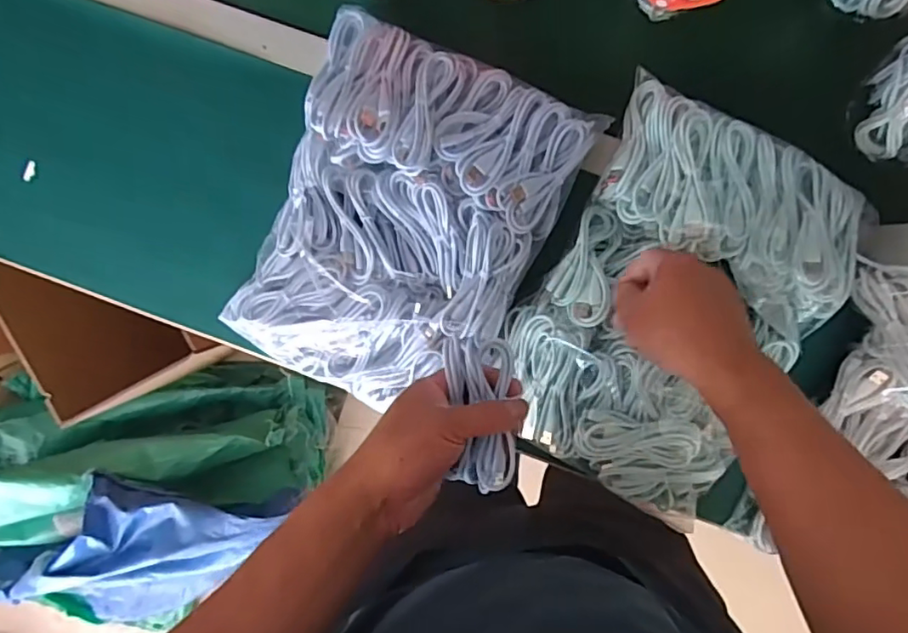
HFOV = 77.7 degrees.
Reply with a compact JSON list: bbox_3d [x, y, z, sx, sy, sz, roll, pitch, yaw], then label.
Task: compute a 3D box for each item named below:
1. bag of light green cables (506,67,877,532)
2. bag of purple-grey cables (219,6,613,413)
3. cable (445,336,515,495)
[{"bbox_3d":[0.204,-0.004,0.522,0.256,0.058,0.344,33,98,1],"label":"bag of light green cables"},{"bbox_3d":[-0.050,-0.082,0.542,0.263,0.053,0.340,24,98,2],"label":"bag of purple-grey cables"},{"bbox_3d":[0.022,0.073,0.423,0.049,0.021,0.115,-5,92,5],"label":"cable"}]

